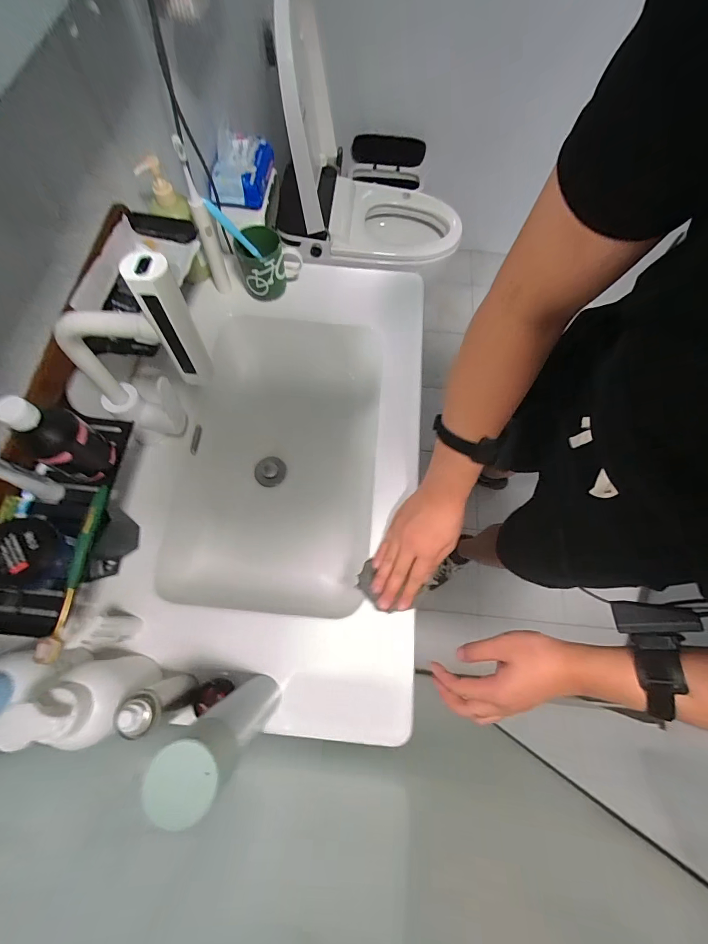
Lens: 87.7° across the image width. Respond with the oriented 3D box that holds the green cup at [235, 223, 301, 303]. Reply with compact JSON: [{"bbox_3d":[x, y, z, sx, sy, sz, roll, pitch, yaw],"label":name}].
[{"bbox_3d":[-0.154,-0.382,0.677,0.114,0.095,0.082,-12,71,-7],"label":"green cup"}]

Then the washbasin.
[{"bbox_3d":[-0.122,-0.010,0.674,0.446,0.192,0.759,6,69,-1],"label":"washbasin"}]

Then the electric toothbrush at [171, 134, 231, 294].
[{"bbox_3d":[-0.246,-0.402,0.601,0.028,0.244,0.031,-22,72,-10],"label":"electric toothbrush"}]

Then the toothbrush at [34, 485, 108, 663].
[{"bbox_3d":[-0.302,0.102,0.399,0.015,0.017,0.183,3,70,-2],"label":"toothbrush"}]

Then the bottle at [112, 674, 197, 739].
[{"bbox_3d":[-0.214,0.256,0.412,0.034,0.133,0.041,-22,72,-10],"label":"bottle"}]

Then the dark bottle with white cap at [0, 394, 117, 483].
[{"bbox_3d":[-0.311,-0.037,0.389,0.054,0.127,0.060,30,71,8],"label":"dark bottle with white cap"}]

